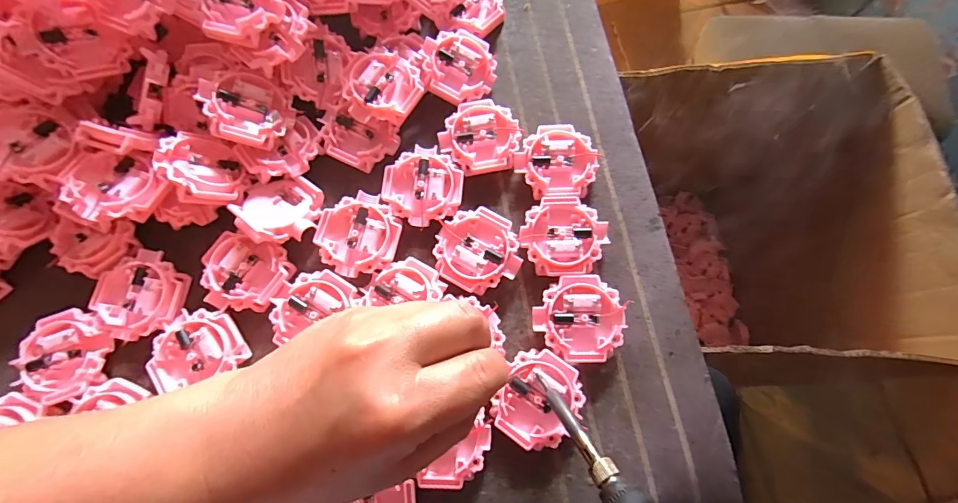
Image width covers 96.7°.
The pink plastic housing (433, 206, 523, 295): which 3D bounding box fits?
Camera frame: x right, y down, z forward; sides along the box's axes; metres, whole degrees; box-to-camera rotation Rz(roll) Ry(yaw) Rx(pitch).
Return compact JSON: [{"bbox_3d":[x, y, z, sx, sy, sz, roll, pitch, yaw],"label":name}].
[{"bbox_3d":[0.000,-0.001,0.273,0.054,0.010,0.051,28,80,4],"label":"pink plastic housing"}]

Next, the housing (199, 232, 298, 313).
[{"bbox_3d":[-0.148,0.014,0.269,0.052,0.011,0.045,15,79,2],"label":"housing"}]

